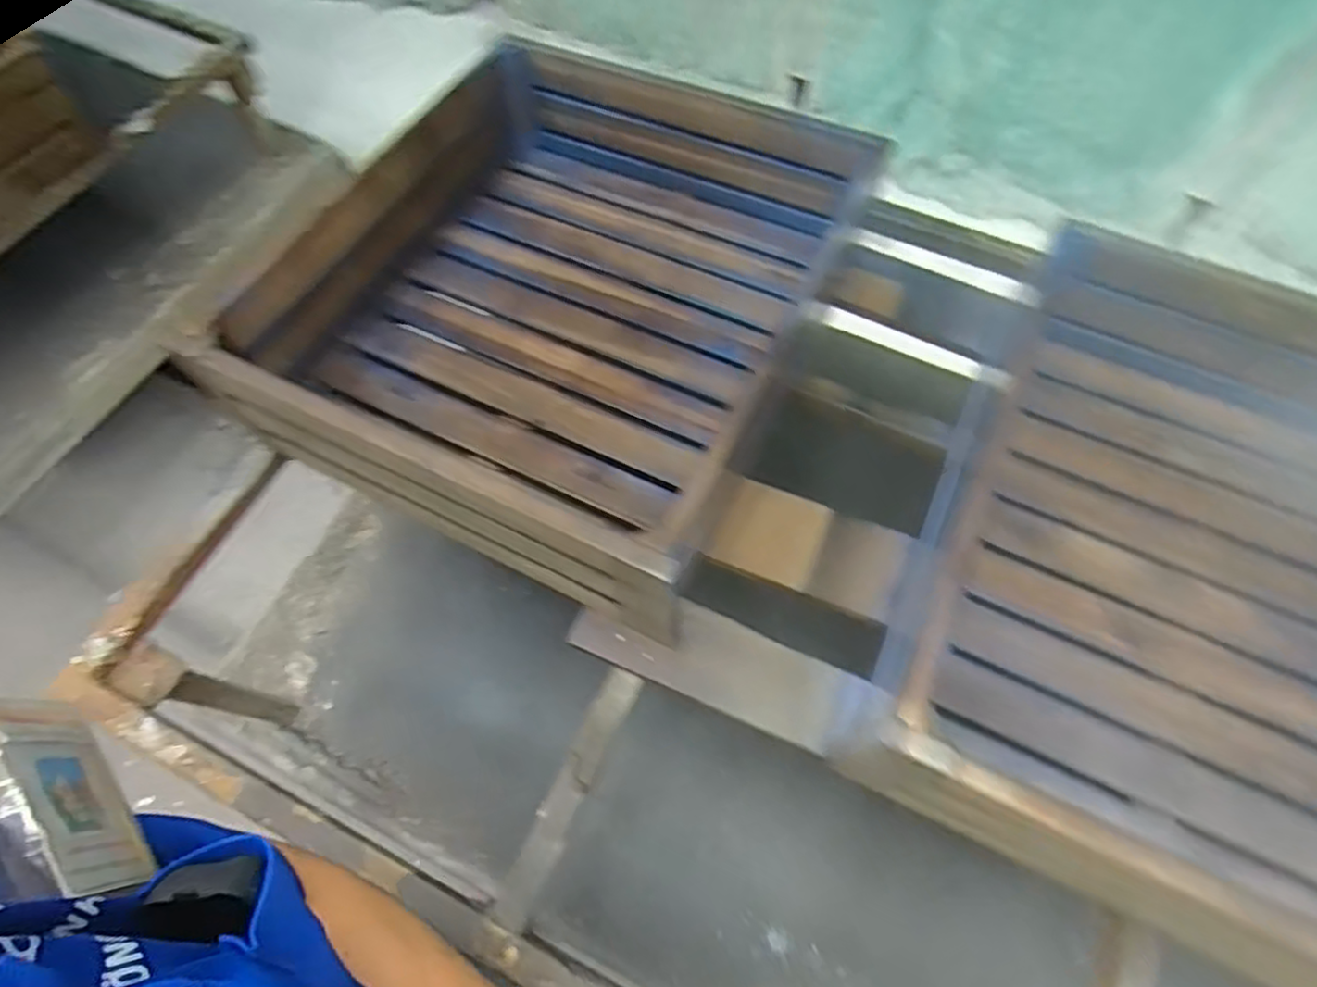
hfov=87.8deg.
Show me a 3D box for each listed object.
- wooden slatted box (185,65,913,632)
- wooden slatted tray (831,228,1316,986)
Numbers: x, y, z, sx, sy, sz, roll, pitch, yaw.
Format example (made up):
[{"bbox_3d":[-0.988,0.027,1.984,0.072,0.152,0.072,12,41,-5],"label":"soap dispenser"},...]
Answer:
[{"bbox_3d":[-0.097,-0.227,0.758,0.521,0.169,0.576,25,67,9],"label":"wooden slatted box"},{"bbox_3d":[0.505,0.081,0.575,0.502,0.161,0.554,25,67,10],"label":"wooden slatted tray"}]

